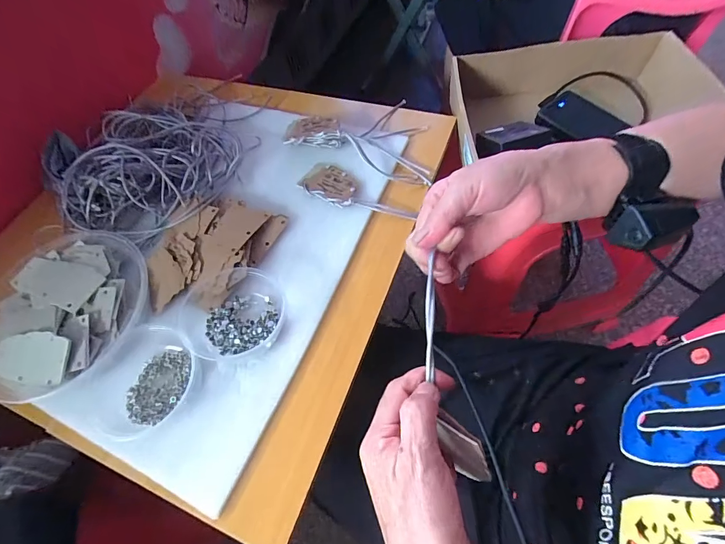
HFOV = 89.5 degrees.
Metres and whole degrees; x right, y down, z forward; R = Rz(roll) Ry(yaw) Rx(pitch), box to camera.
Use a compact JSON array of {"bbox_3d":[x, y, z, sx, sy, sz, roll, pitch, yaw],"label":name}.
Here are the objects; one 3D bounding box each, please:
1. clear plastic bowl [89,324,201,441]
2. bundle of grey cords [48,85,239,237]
[{"bbox_3d":[-0.231,0.115,0.384,0.111,0.035,0.095,-40,69,-17],"label":"clear plastic bowl"},{"bbox_3d":[-0.312,-0.174,0.541,0.264,0.065,0.249,-37,62,-14],"label":"bundle of grey cords"}]

